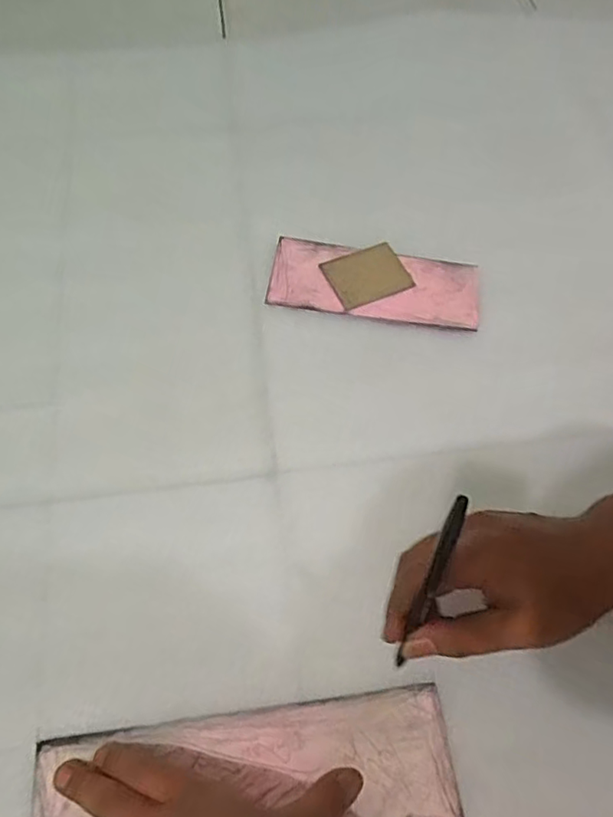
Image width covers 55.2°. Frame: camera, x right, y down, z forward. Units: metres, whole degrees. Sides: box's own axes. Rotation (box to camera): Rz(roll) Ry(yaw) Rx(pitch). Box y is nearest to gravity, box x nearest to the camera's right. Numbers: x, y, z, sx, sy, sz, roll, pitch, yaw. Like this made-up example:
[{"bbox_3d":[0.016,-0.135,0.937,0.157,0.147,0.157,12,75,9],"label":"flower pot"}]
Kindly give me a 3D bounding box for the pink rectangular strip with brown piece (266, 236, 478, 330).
[{"bbox_3d":[0.061,-0.113,0.527,0.183,0.009,0.074,9,63,3],"label":"pink rectangular strip with brown piece"}]

